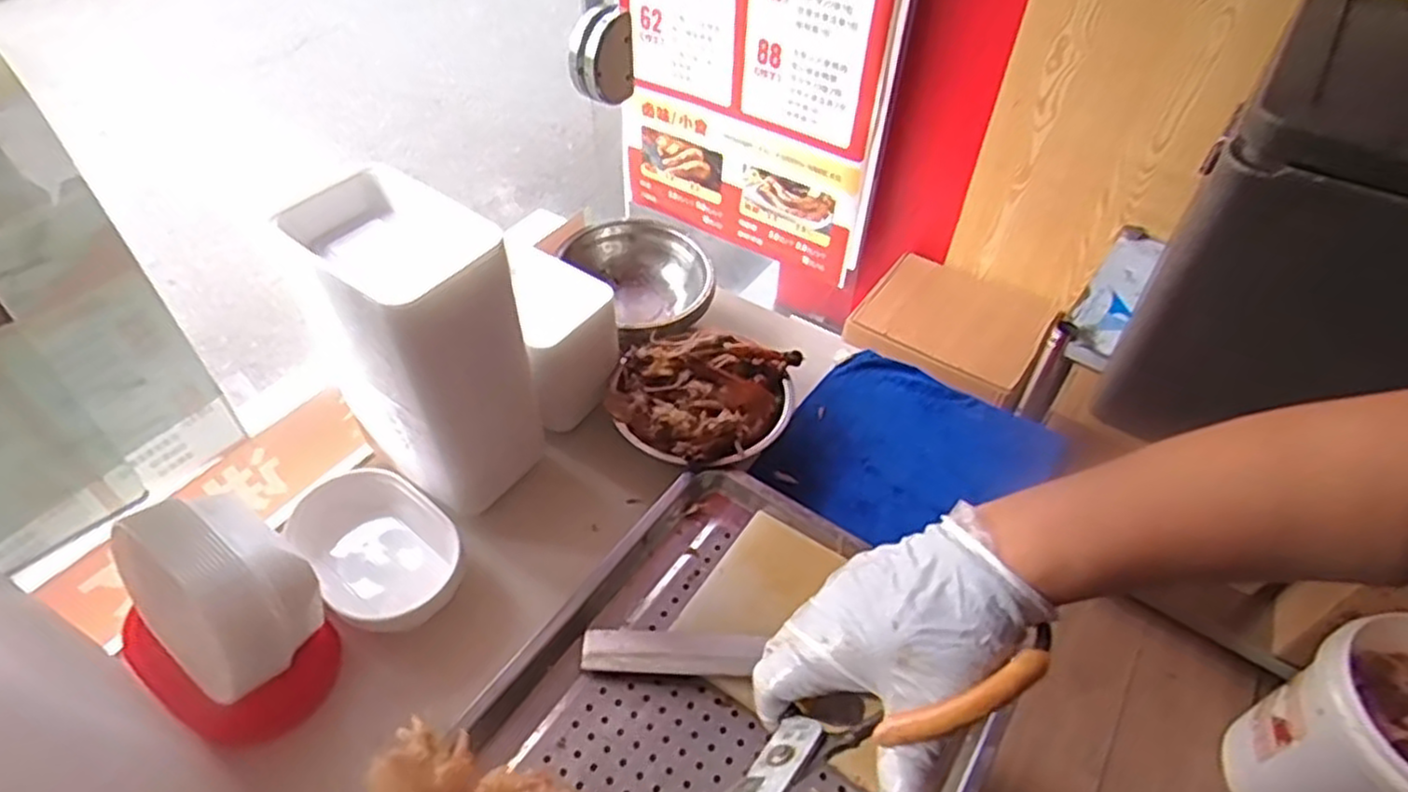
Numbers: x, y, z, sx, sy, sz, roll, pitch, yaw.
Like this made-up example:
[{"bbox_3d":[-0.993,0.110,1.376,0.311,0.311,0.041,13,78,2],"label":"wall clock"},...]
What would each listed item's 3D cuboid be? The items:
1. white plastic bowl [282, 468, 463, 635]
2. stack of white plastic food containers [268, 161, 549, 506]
[{"bbox_3d":[-0.306,0.142,0.698,0.171,0.061,0.126,28,52,22],"label":"white plastic bowl"},{"bbox_3d":[-0.256,-0.037,0.691,0.167,0.283,0.121,30,53,23],"label":"stack of white plastic food containers"}]

